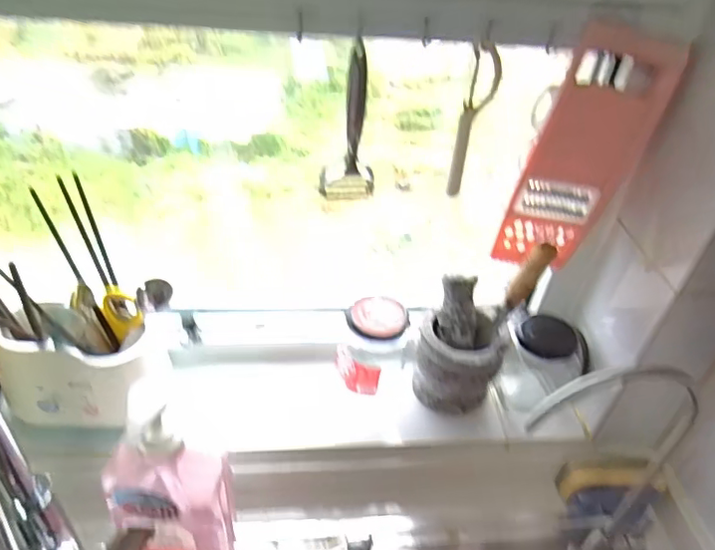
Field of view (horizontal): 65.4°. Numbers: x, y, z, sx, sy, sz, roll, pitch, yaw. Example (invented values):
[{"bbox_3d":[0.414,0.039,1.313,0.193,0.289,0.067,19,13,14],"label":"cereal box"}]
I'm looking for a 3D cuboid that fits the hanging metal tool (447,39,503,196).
[{"bbox_3d":[0.110,-0.141,0.525,0.025,0.146,0.020,17,40,14],"label":"hanging metal tool"}]

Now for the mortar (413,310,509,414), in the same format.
[{"bbox_3d":[0.119,0.104,0.665,0.096,0.104,0.091,4,39,-3],"label":"mortar"}]

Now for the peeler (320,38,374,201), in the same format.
[{"bbox_3d":[-0.006,-0.134,0.514,0.050,0.146,0.014,8,39,3],"label":"peeler"}]

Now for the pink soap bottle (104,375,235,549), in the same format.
[{"bbox_3d":[-0.157,0.205,0.476,0.088,0.298,0.055,-2,39,-10],"label":"pink soap bottle"}]

